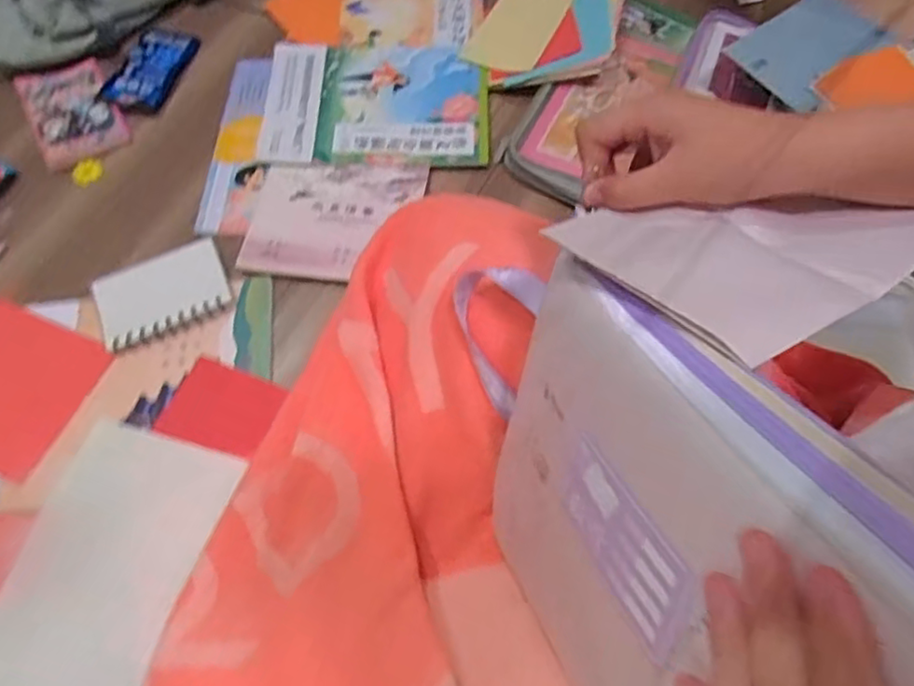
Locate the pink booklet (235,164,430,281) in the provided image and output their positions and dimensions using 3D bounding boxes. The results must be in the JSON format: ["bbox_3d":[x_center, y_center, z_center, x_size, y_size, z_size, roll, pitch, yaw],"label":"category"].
[{"bbox_3d":[-0.132,-0.136,0.700,0.179,0.008,0.153,5,64,4],"label":"pink booklet"}]

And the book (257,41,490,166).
[{"bbox_3d":[-0.092,-0.292,0.767,0.255,0.020,0.198,1,63,2],"label":"book"}]

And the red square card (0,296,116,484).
[{"bbox_3d":[-0.427,0.041,0.624,0.151,0.008,0.142,21,68,13],"label":"red square card"}]

